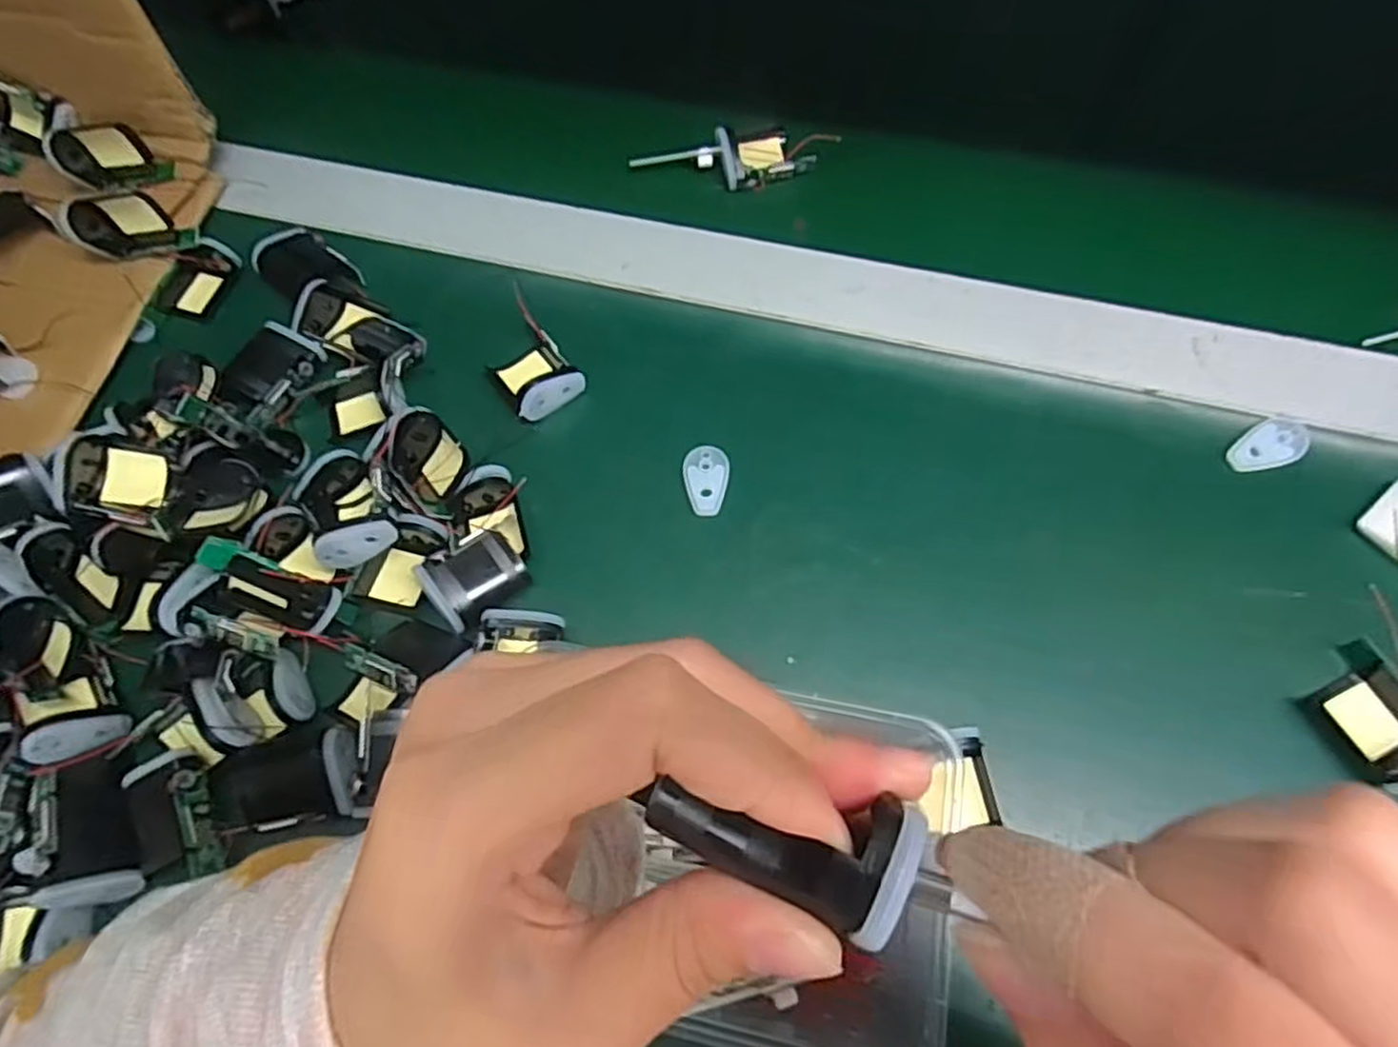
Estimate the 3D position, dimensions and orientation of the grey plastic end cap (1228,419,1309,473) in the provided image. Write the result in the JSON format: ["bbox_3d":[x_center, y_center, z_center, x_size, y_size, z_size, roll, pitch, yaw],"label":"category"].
[{"bbox_3d":[0.267,-0.036,0.350,0.037,0.006,0.022,-30,69,-8],"label":"grey plastic end cap"}]

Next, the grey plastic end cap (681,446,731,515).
[{"bbox_3d":[0.003,-0.022,0.362,0.023,0.004,0.036,2,68,5],"label":"grey plastic end cap"}]

